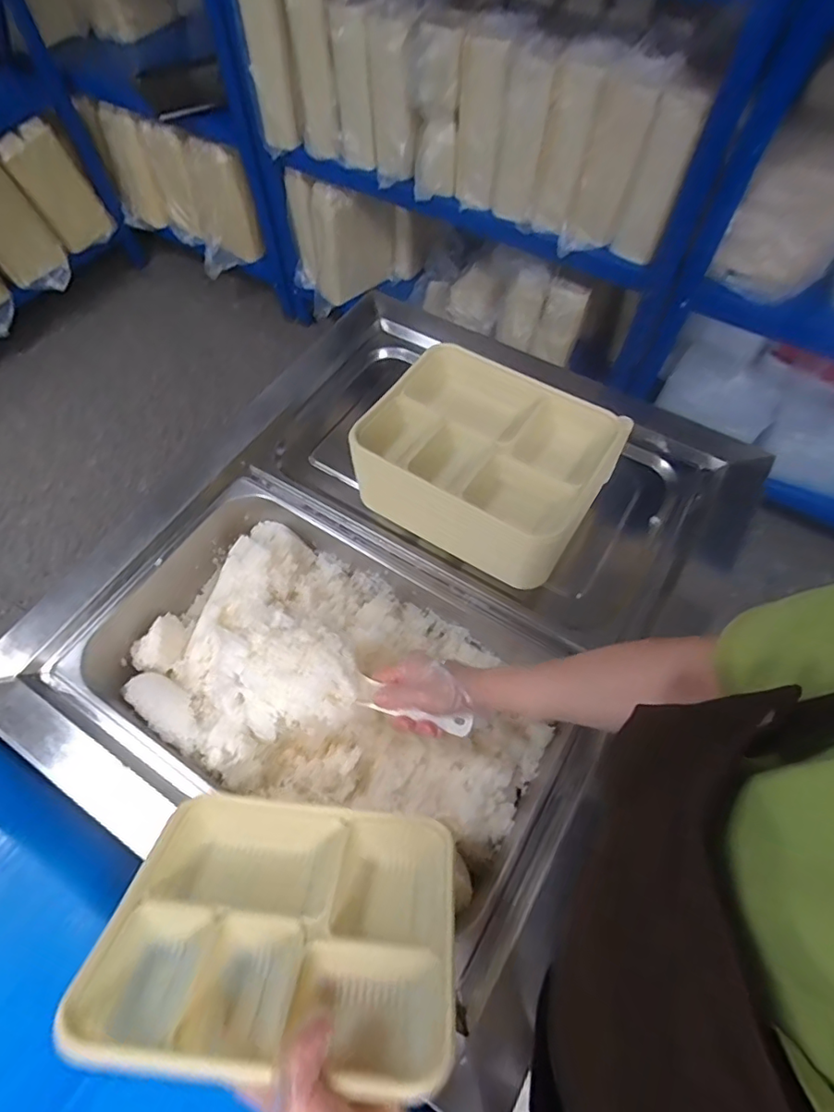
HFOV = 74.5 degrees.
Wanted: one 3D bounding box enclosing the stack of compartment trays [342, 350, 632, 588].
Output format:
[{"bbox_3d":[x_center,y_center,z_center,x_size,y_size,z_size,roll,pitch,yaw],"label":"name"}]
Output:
[{"bbox_3d":[0.075,-0.108,0.633,0.255,0.103,0.195,30,63,14],"label":"stack of compartment trays"}]

